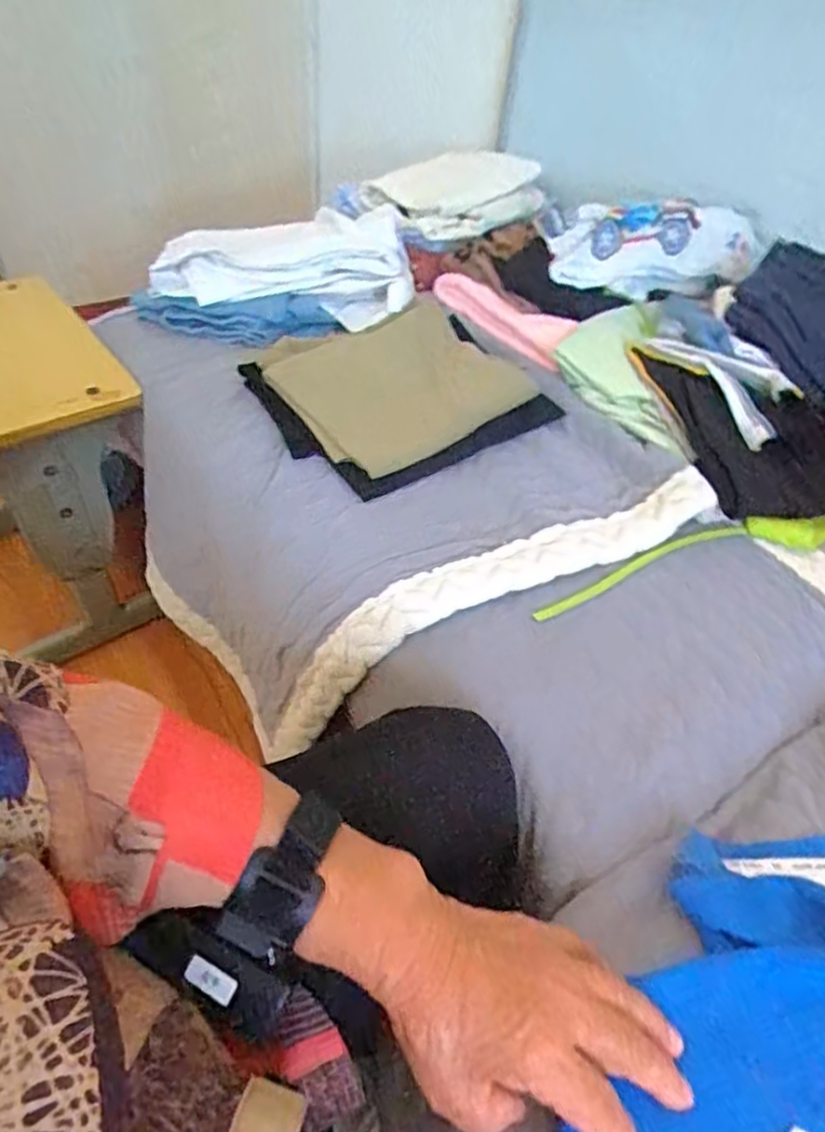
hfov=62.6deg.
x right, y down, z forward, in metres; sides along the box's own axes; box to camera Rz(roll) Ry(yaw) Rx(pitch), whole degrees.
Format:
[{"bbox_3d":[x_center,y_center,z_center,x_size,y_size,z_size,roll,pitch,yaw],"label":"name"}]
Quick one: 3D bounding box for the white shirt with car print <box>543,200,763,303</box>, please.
[{"bbox_3d":[0.283,-0.390,0.821,0.254,0.070,0.110,-6,47,-12],"label":"white shirt with car print"}]

